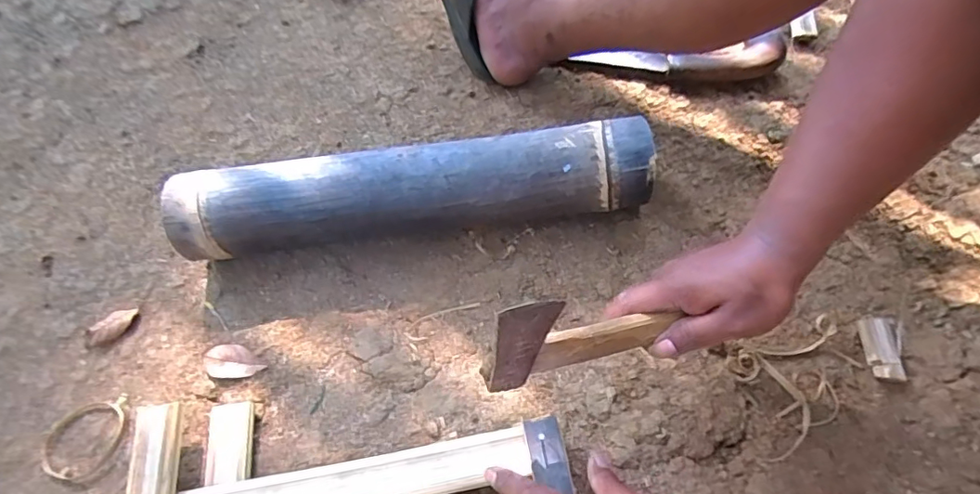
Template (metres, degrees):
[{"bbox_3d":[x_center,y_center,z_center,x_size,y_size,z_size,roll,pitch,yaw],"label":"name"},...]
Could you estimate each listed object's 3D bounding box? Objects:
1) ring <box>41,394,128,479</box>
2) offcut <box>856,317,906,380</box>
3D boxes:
[{"bbox_3d":[-0.368,0.173,0.479,0.072,0.008,0.063,-20,61,-8],"label":"ring"},{"bbox_3d":[0.357,0.090,0.480,0.037,0.018,0.058,0,60,3],"label":"offcut"}]

